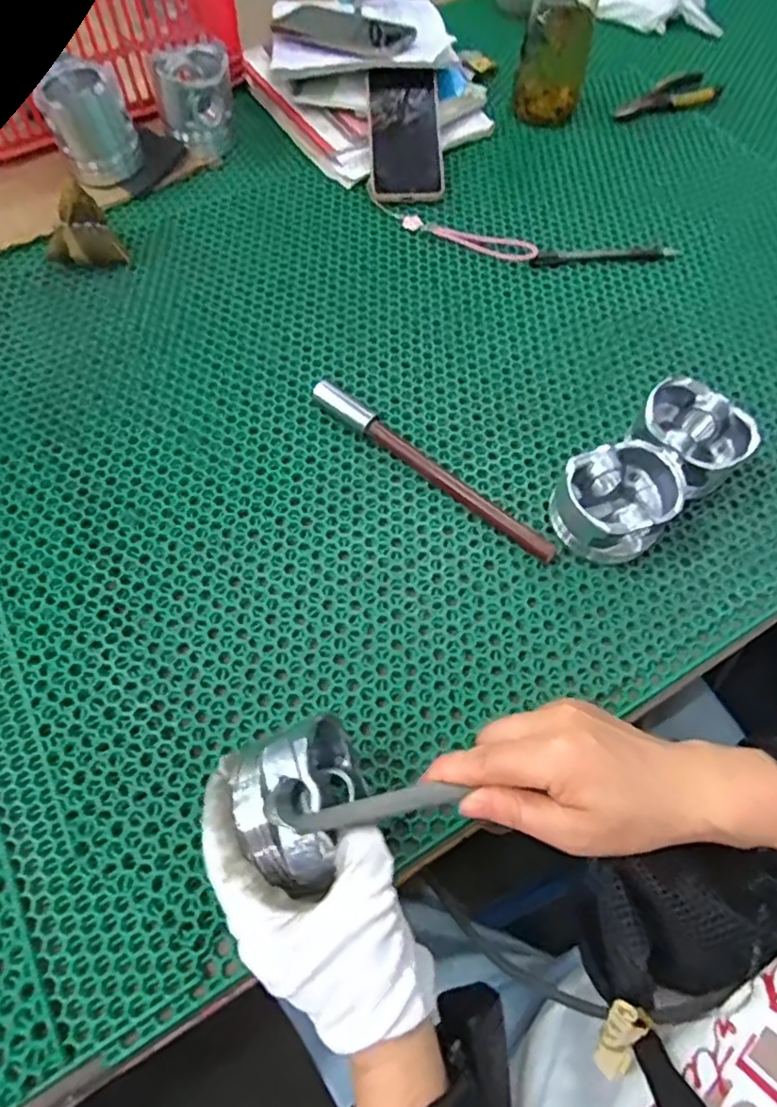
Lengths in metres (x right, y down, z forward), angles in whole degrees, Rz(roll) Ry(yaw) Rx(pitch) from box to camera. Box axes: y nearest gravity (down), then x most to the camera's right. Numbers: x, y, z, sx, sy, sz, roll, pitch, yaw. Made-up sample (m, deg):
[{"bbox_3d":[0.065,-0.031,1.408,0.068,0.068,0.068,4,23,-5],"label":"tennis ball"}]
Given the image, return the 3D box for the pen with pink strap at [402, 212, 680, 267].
[{"bbox_3d":[0.153,-0.317,0.615,0.280,0.011,0.053,10,65,4],"label":"pen with pink strap"}]

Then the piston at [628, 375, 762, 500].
[{"bbox_3d":[0.236,-0.088,0.483,0.079,0.056,0.084,0,65,-1],"label":"piston"}]

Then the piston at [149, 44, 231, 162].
[{"bbox_3d":[-0.212,-0.505,0.664,0.080,0.073,0.092,-13,66,-7],"label":"piston"}]

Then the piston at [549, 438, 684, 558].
[{"bbox_3d":[0.174,-0.036,0.458,0.086,0.055,0.074,-7,65,-4],"label":"piston"}]

